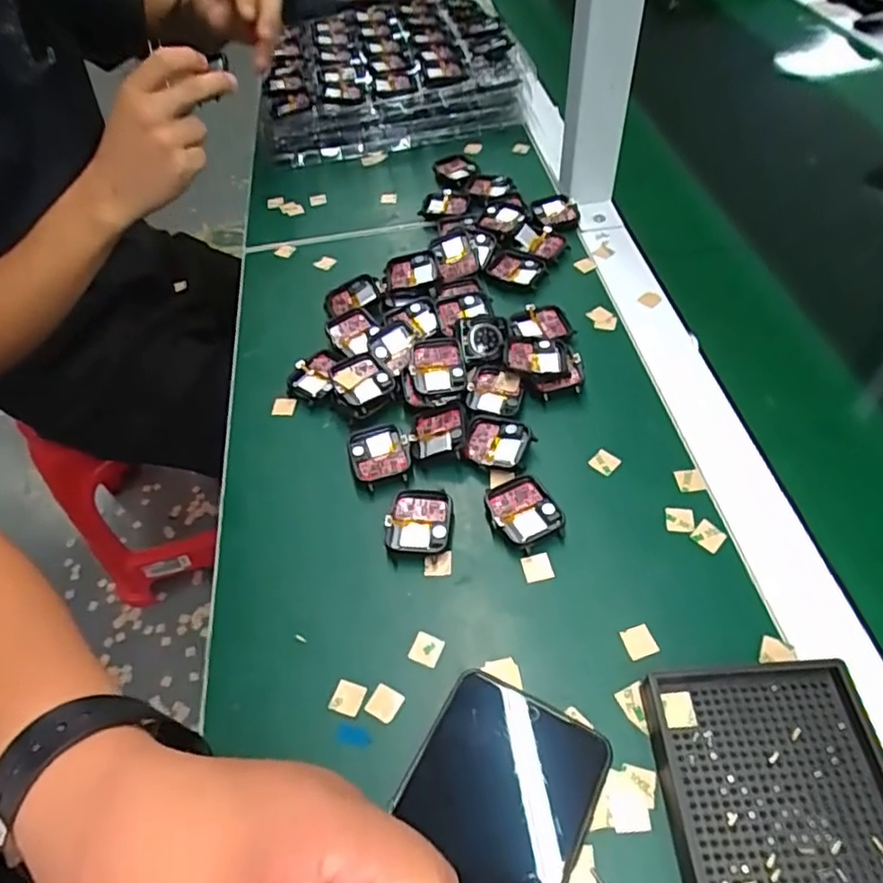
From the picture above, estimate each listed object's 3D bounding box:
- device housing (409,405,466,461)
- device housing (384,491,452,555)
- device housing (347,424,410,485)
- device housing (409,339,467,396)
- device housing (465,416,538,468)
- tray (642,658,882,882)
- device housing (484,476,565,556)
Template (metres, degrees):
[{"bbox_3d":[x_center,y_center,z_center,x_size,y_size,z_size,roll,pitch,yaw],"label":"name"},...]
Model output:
[{"bbox_3d":[-0.002,-0.007,0.407,0.034,0.009,0.041,-4,51,2],"label":"device housing"},{"bbox_3d":[-0.013,0.048,0.371,0.037,0.011,0.040,1,52,6],"label":"device housing"},{"bbox_3d":[-0.041,0.009,0.406,0.036,0.006,0.042,-15,52,-7],"label":"device housing"},{"bbox_3d":[-0.003,-0.052,0.441,0.038,0.011,0.044,-9,68,-8],"label":"device housing"},{"bbox_3d":[0.037,0.000,0.400,0.041,0.009,0.036,15,55,16],"label":"device housing"},{"bbox_3d":[0.146,0.165,0.258,0.092,0.021,0.136,-4,51,2],"label":"tray"},{"bbox_3d":[0.049,0.043,0.370,0.040,0.011,0.046,-17,52,-8],"label":"device housing"}]

